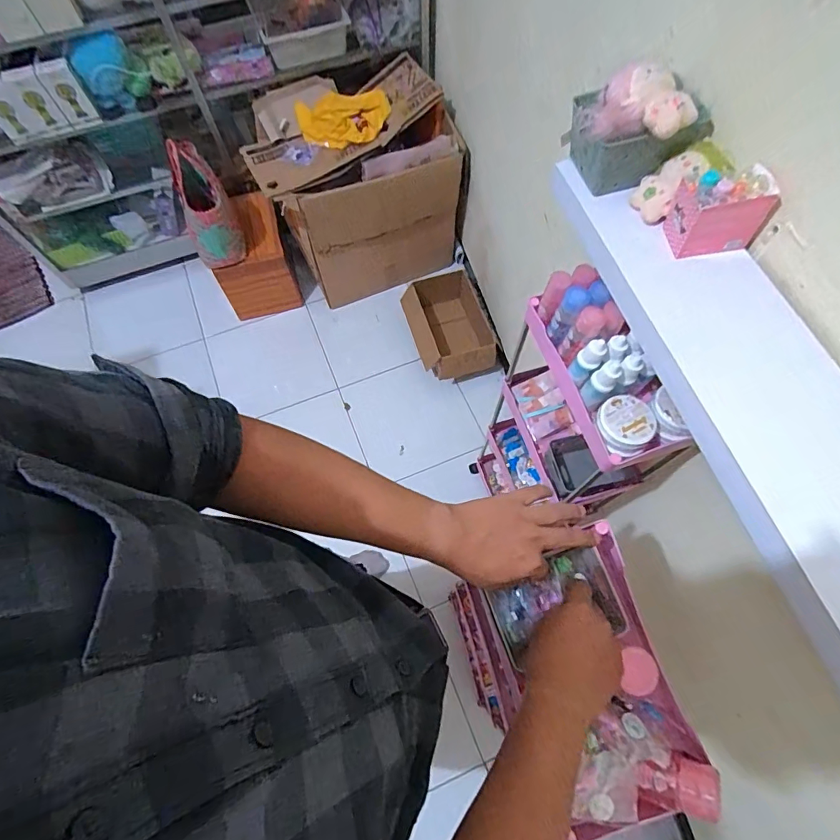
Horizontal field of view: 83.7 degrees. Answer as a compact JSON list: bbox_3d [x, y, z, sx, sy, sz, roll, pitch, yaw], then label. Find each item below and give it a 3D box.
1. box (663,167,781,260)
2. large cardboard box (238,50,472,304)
[{"bbox_3d":[0.350,-0.243,0.549,0.098,0.077,0.060,-4,67,-1],"label":"box"},{"bbox_3d":[-0.208,-0.798,1.660,0.634,0.537,0.426,-22,68,-8],"label":"large cardboard box"}]

